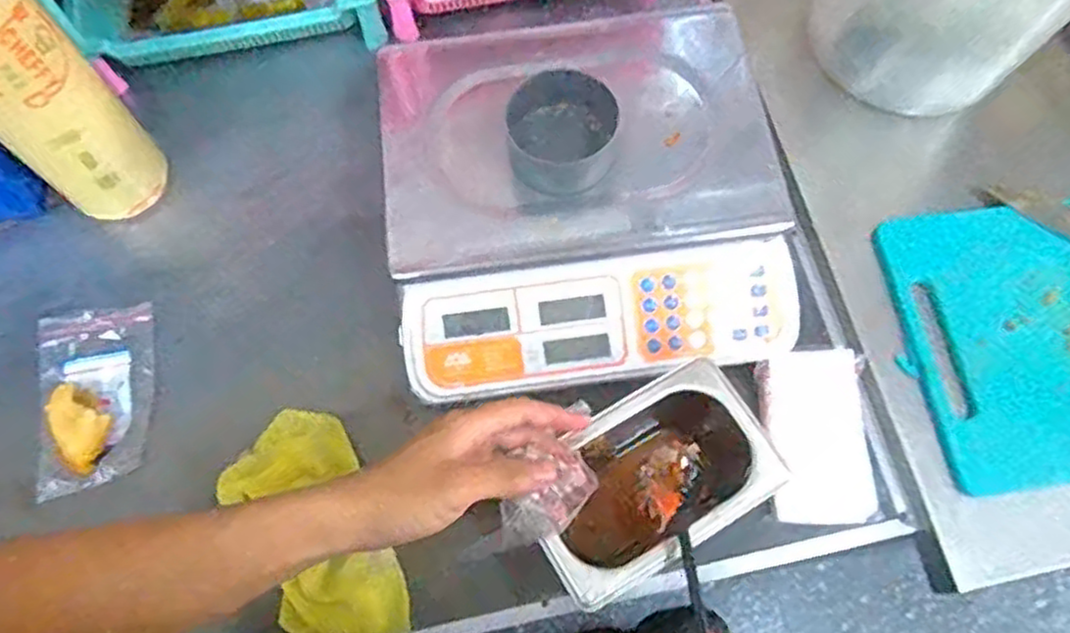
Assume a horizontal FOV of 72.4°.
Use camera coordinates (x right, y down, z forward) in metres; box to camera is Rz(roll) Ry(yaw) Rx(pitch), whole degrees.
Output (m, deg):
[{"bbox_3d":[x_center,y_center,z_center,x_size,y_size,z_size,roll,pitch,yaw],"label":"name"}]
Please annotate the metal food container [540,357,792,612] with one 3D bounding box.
[{"bbox_3d":[0.082,0.125,0.549,0.173,0.092,0.109,-29,71,-11],"label":"metal food container"}]

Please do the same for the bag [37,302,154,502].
[{"bbox_3d":[-0.390,0.066,0.638,0.101,0.044,0.163,-13,69,-5],"label":"bag"}]

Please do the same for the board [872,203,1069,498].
[{"bbox_3d":[0.489,0.006,0.617,0.333,0.018,0.245,-9,69,-3],"label":"board"}]

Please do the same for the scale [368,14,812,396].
[{"bbox_3d":[0.038,-0.105,0.627,0.324,0.096,0.309,-6,69,-2],"label":"scale"}]

